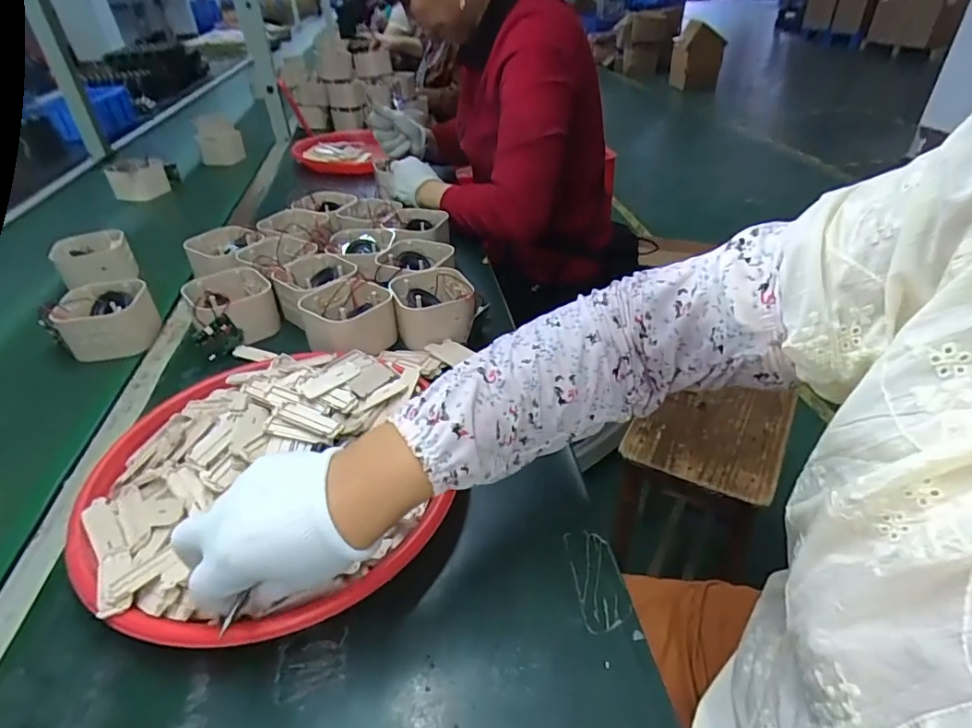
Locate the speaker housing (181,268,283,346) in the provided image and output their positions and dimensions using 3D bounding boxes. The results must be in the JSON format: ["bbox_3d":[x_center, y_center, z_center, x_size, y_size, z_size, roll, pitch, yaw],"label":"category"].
[{"bbox_3d":[-0.302,-0.068,0.637,0.090,0.058,0.090,-25,42,-27],"label":"speaker housing"}]

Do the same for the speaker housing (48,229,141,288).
[{"bbox_3d":[-0.555,-0.144,0.751,0.095,0.061,0.073,-25,42,-27],"label":"speaker housing"}]

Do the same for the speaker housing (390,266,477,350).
[{"bbox_3d":[-0.063,-0.068,0.629,0.090,0.056,0.100,-11,37,-10],"label":"speaker housing"}]

